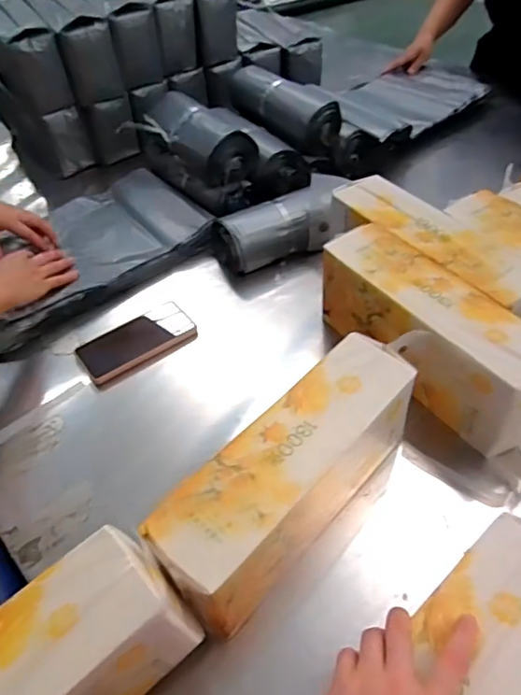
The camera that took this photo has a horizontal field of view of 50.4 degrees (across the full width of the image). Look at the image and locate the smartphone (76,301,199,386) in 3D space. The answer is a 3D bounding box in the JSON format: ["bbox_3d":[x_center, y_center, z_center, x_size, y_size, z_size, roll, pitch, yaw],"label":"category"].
[{"bbox_3d":[-0.180,-0.011,0.803,0.165,0.009,0.082,-31,52,-23],"label":"smartphone"}]

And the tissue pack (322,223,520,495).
[{"bbox_3d":[0.215,-0.005,0.681,0.100,0.138,0.333,-28,50,-20],"label":"tissue pack"}]

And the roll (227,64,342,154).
[{"bbox_3d":[0.039,-0.447,1.029,0.086,0.077,0.247,-31,51,-22],"label":"roll"}]

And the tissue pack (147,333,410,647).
[{"bbox_3d":[0.042,0.127,0.569,0.093,0.138,0.334,31,57,30],"label":"tissue pack"}]

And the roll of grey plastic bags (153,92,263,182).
[{"bbox_3d":[-0.115,-0.379,0.980,0.097,0.073,0.248,-29,51,-21],"label":"roll of grey plastic bags"}]

